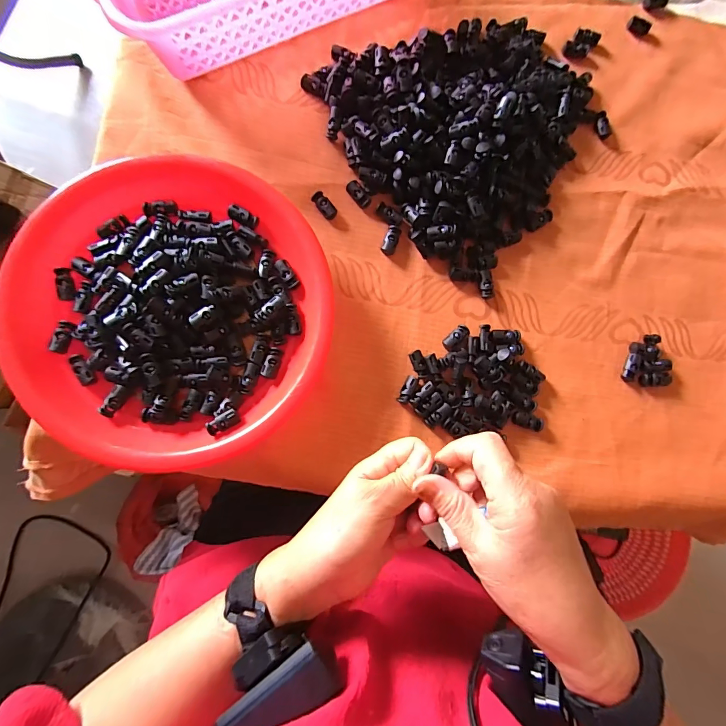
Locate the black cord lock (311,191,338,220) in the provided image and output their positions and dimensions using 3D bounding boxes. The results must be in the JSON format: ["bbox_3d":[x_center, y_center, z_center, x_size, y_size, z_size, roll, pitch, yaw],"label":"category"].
[{"bbox_3d":[-0.037,-0.153,0.371,0.015,0.009,0.030,-40,88,-7],"label":"black cord lock"}]

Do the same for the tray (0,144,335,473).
[{"bbox_3d":[-0.156,-0.051,0.331,0.243,0.046,0.263,0,84,-4],"label":"tray"}]

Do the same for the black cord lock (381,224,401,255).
[{"bbox_3d":[0.028,-0.120,0.372,0.014,0.006,0.030,21,82,-2],"label":"black cord lock"}]

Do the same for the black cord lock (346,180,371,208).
[{"bbox_3d":[-0.004,-0.165,0.375,0.013,0.008,0.028,-38,88,-7],"label":"black cord lock"}]

